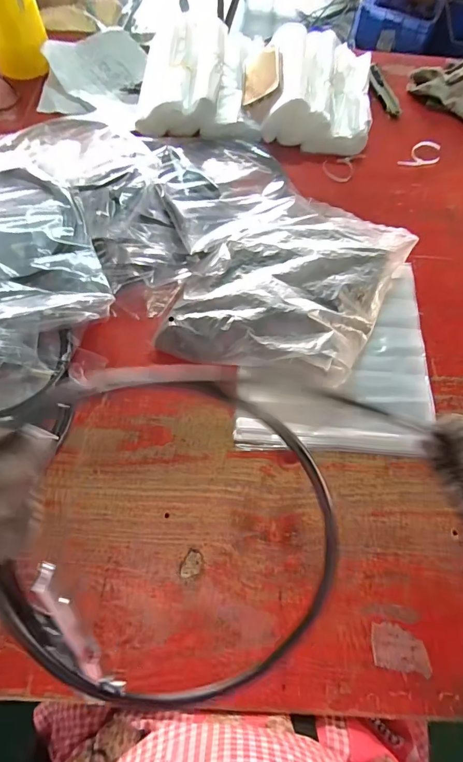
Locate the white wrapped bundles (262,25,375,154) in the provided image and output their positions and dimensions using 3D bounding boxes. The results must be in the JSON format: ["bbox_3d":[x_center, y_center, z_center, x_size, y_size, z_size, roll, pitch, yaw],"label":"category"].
[{"bbox_3d":[0.171,-0.571,0.775,0.203,0.082,0.276,8,65,1],"label":"white wrapped bundles"}]

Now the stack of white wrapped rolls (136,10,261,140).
[{"bbox_3d":[-0.064,-0.626,0.790,0.224,0.082,0.332,1,65,-2],"label":"stack of white wrapped rolls"}]

